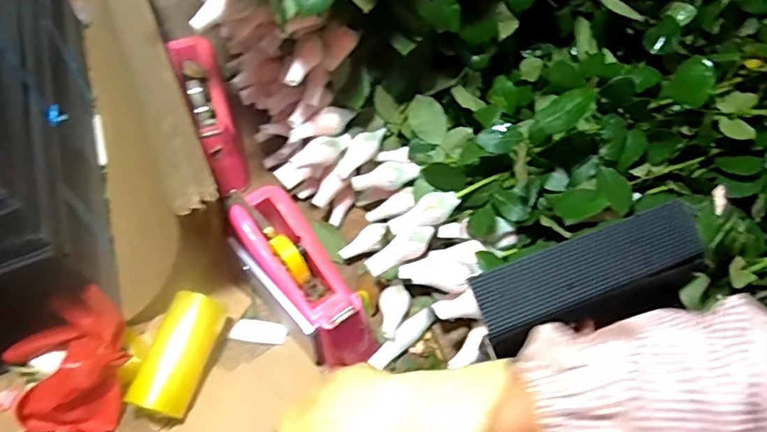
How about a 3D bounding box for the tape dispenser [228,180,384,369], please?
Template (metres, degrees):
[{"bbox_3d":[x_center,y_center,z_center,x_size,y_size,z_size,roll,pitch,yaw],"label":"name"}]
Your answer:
[{"bbox_3d":[-0.081,0.062,0.596,0.086,0.107,0.207,-34,64,-20],"label":"tape dispenser"}]

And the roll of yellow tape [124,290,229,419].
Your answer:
[{"bbox_3d":[-0.214,0.144,0.566,0.052,0.048,0.123,13,58,8],"label":"roll of yellow tape"}]

